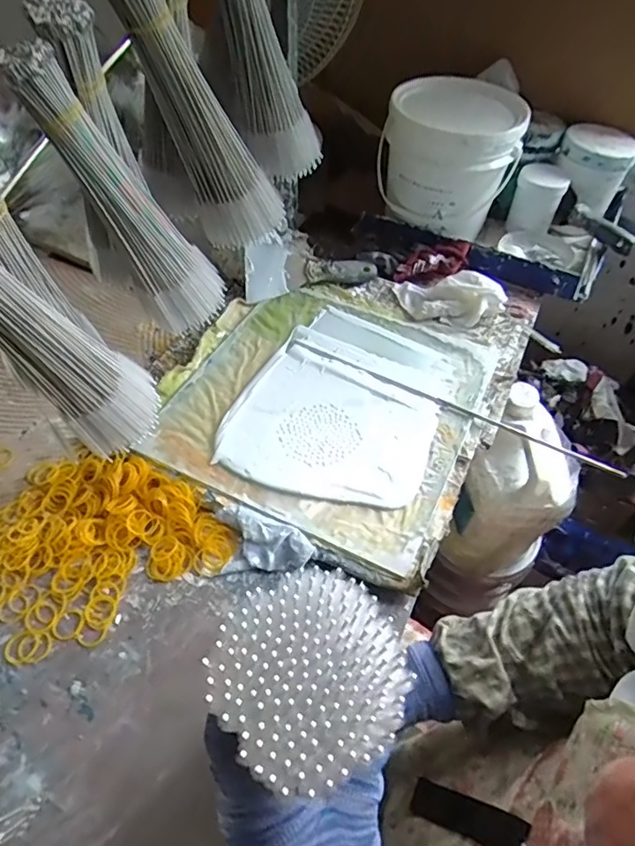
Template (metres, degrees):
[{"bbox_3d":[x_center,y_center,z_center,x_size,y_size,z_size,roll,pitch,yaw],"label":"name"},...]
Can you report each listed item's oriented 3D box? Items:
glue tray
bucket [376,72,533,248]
[{"bbox_3d":[0.029,-0.055,0.645,0.366,0.022,0.421,24,54,16],"label":"glue tray"},{"bbox_3d":[0.197,-0.403,0.778,0.173,0.182,0.176,1,53,-1],"label":"bucket"}]

